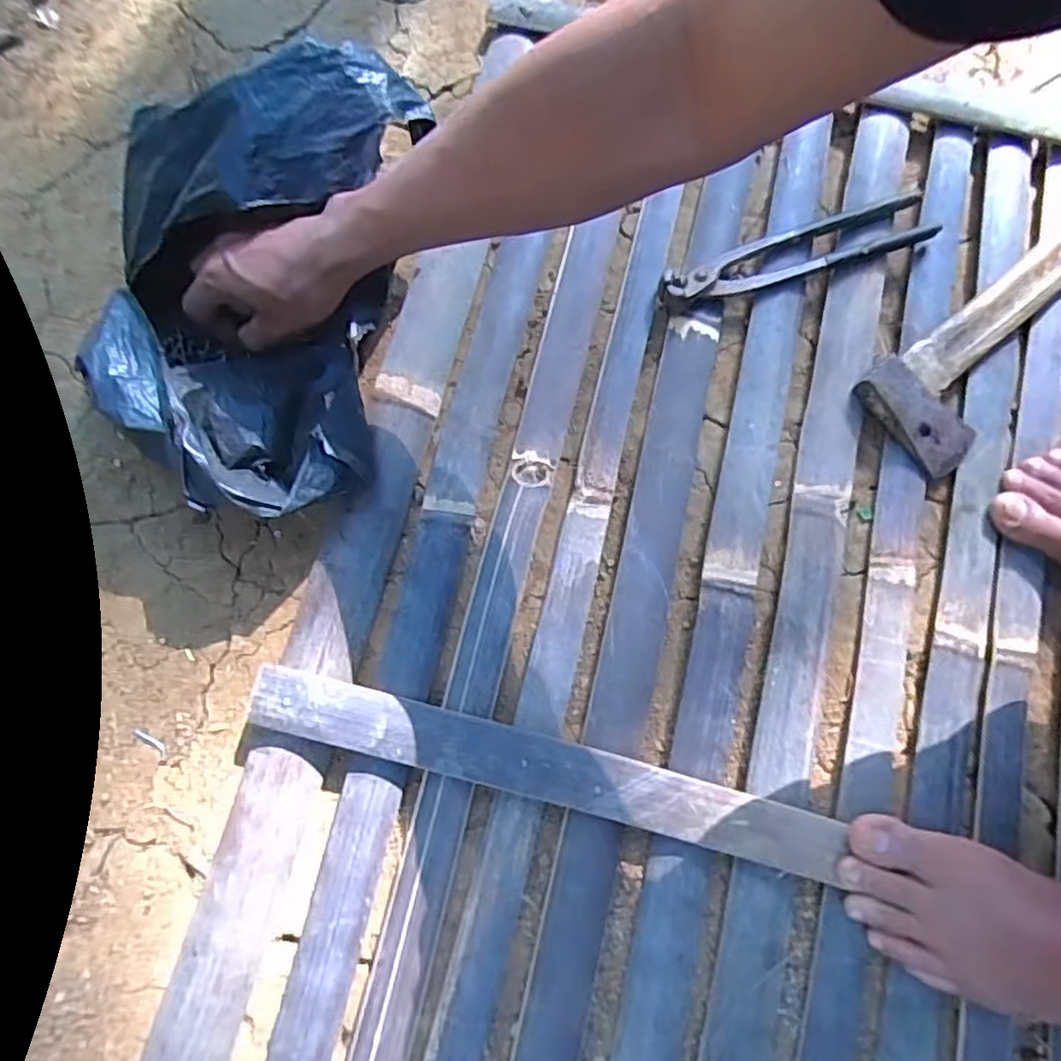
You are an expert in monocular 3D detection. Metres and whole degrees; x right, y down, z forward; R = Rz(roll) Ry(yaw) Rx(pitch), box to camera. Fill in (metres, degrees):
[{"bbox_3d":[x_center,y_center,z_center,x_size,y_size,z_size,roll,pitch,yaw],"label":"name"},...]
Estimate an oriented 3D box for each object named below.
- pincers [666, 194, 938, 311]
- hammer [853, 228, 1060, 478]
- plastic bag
[{"bbox_3d":[0.206,-0.213,0.510,0.228,0.023,0.045,-19,75,-4],"label":"pincers"},{"bbox_3d":[0.361,-0.155,0.490,0.265,0.026,0.082,-39,77,-9],"label":"hammer"},{"bbox_3d":[-0.186,-0.151,0.440,0.192,0.142,0.264,7,74,3],"label":"plastic bag"}]

